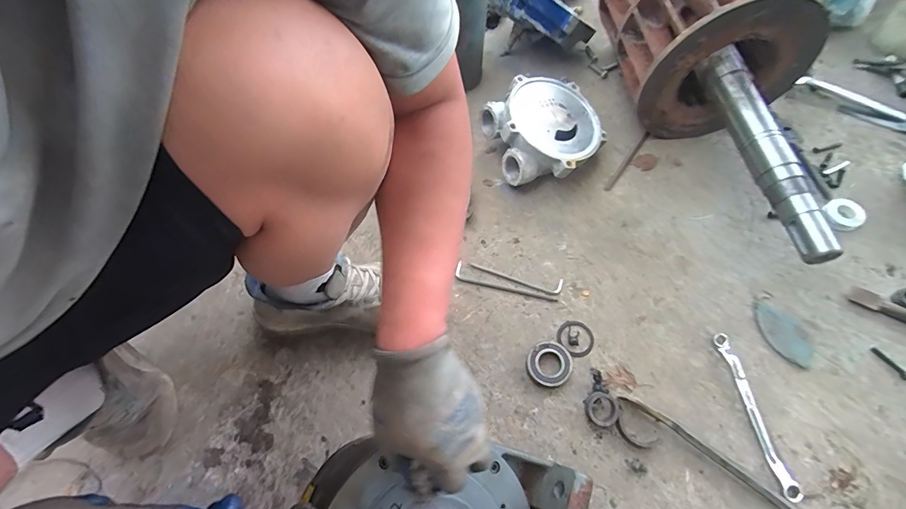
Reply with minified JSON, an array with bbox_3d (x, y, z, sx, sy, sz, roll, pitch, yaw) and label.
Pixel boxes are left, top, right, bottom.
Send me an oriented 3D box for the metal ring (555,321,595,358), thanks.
[{"bbox_3d":[0.201,0.137,0.654,0.058,0.009,0.059,-1,62,1],"label":"metal ring"}]

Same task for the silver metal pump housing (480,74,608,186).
[{"bbox_3d":[0.185,-0.251,0.804,0.211,0.110,0.255,38,69,19],"label":"silver metal pump housing"}]

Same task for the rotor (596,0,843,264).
[{"bbox_3d":[0.525,-0.353,0.792,0.314,0.294,0.896,-3,62,0],"label":"rotor"}]

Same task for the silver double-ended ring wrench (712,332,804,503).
[{"bbox_3d":[0.443,0.231,0.591,0.024,0.016,0.229,-8,62,-3],"label":"silver double-ended ring wrench"}]

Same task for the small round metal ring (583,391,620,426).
[{"bbox_3d":[0.221,0.229,0.594,0.047,0.021,0.048,-1,62,1],"label":"small round metal ring"}]

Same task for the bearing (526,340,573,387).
[{"bbox_3d":[0.152,0.171,0.628,0.069,0.016,0.066,-1,62,1],"label":"bearing"}]

